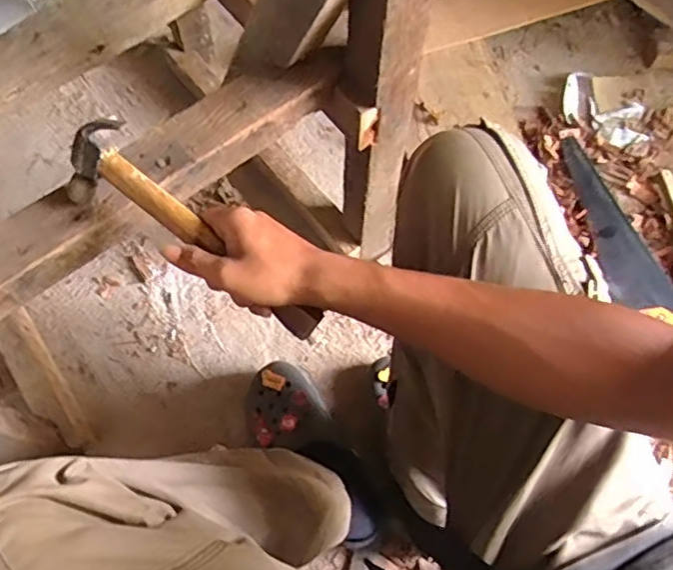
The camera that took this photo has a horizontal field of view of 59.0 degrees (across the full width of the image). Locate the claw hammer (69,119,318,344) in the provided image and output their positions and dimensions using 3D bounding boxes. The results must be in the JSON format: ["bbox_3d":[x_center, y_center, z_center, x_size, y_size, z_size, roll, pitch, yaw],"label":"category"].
[{"bbox_3d":[-0.117,-0.036,0.491,0.244,0.064,0.055,38,73,1],"label":"claw hammer"}]

